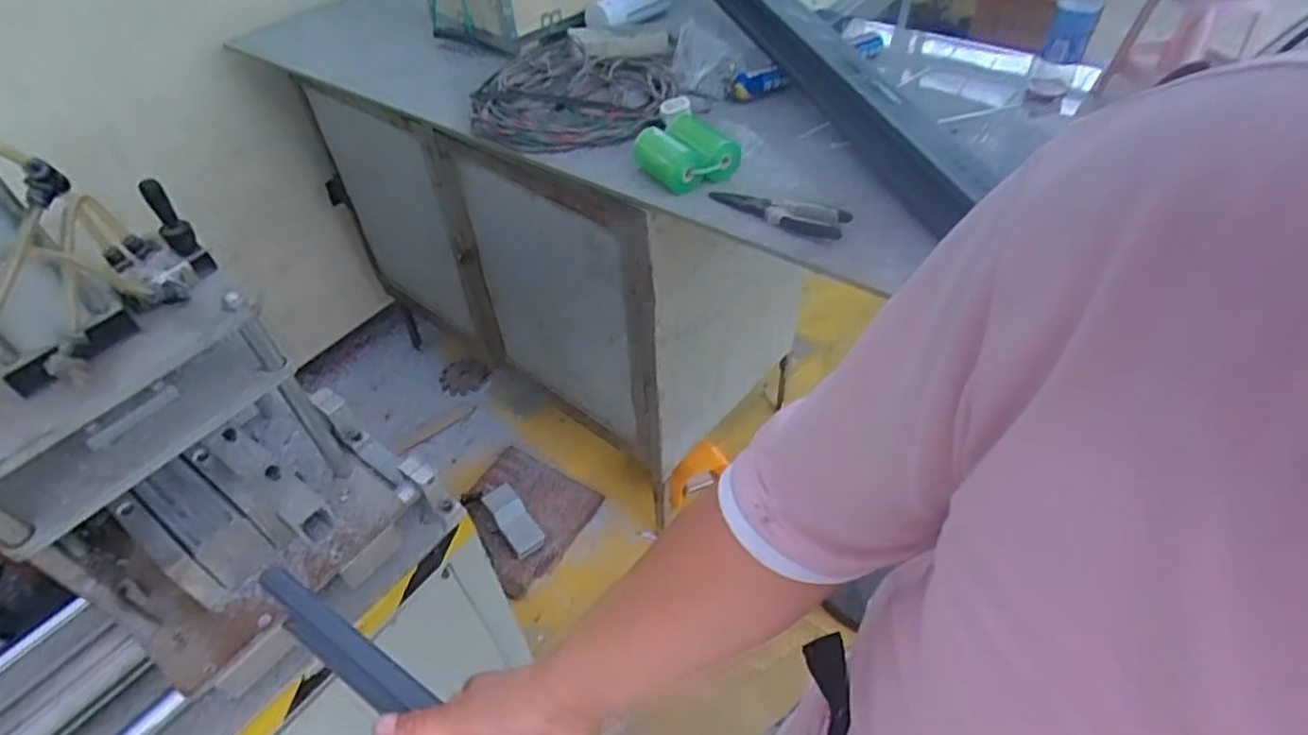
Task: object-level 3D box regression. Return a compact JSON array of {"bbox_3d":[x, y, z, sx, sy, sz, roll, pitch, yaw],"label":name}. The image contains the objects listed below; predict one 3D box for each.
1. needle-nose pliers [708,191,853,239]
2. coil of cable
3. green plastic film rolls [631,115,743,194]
[{"bbox_3d":[0.163,-0.211,0.926,0.187,0.020,0.053,19,50,20],"label":"needle-nose pliers"},{"bbox_3d":[-0.135,-0.469,1.167,0.308,0.045,0.365,10,48,12],"label":"coil of cable"},{"bbox_3d":[0.044,-0.316,1.007,0.127,0.054,0.134,-23,50,-18],"label":"green plastic film rolls"}]

